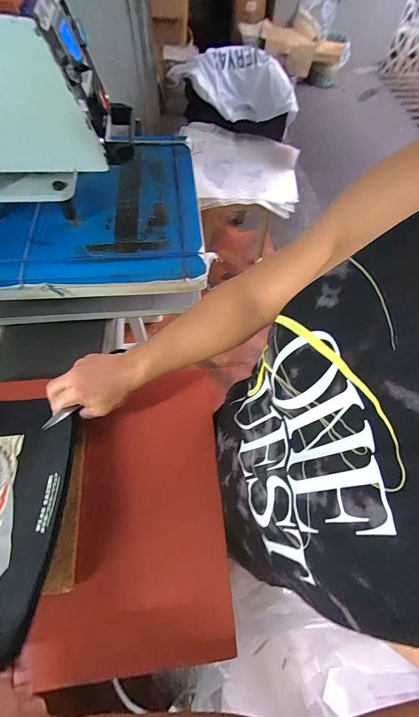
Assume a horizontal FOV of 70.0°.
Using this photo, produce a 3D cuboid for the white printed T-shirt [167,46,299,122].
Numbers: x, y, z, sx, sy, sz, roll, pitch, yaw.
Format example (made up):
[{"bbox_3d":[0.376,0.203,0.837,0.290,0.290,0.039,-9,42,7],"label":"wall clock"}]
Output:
[{"bbox_3d":[0.111,-1.282,1.399,0.533,0.199,0.250,-12,64,-8],"label":"white printed T-shirt"}]

